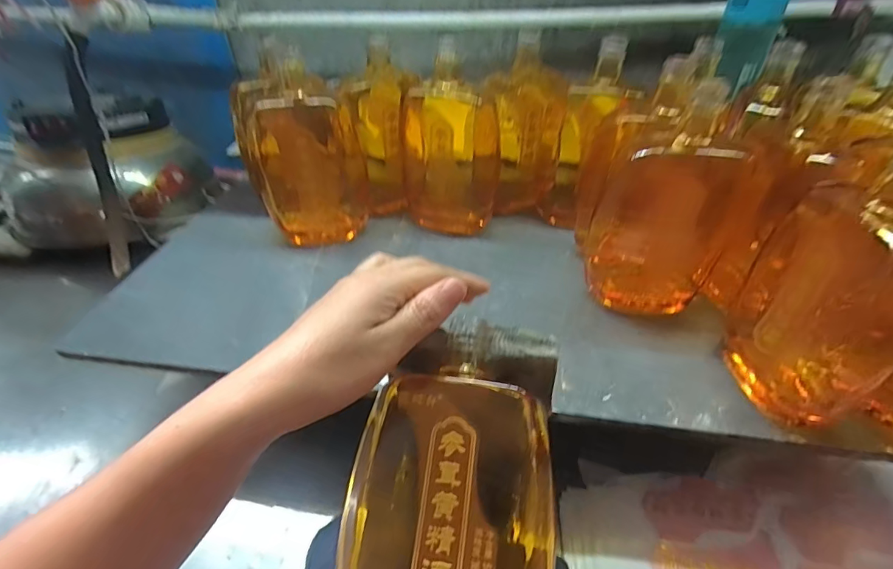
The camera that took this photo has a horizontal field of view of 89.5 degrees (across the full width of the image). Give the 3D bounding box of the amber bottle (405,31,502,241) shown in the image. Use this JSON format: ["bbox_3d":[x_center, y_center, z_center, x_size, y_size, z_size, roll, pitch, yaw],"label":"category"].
[{"bbox_3d":[0.004,-0.151,0.518,0.107,0.192,0.063,-3,41,-3],"label":"amber bottle"}]

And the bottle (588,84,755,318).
[{"bbox_3d":[0.190,-0.065,0.393,0.104,0.196,0.069,26,48,27],"label":"bottle"}]

